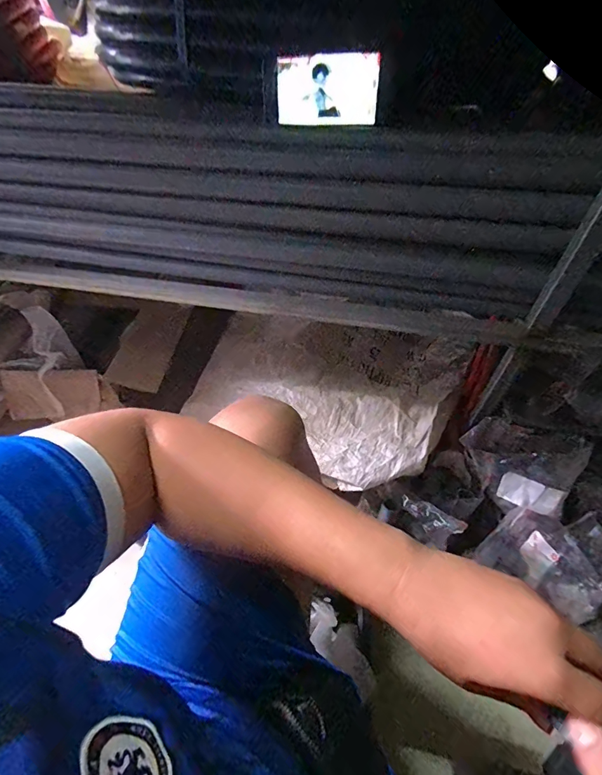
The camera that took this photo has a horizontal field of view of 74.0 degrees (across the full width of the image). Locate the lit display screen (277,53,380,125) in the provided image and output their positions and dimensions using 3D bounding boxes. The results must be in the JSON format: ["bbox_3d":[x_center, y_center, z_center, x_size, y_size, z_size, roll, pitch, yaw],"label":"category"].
[{"bbox_3d":[0.033,-0.372,0.502,0.123,0.070,0.006,2,34,4],"label":"lit display screen"}]

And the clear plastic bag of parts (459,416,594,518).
[{"bbox_3d":[0.356,0.121,0.655,0.167,0.025,0.133,23,88,27],"label":"clear plastic bag of parts"}]

